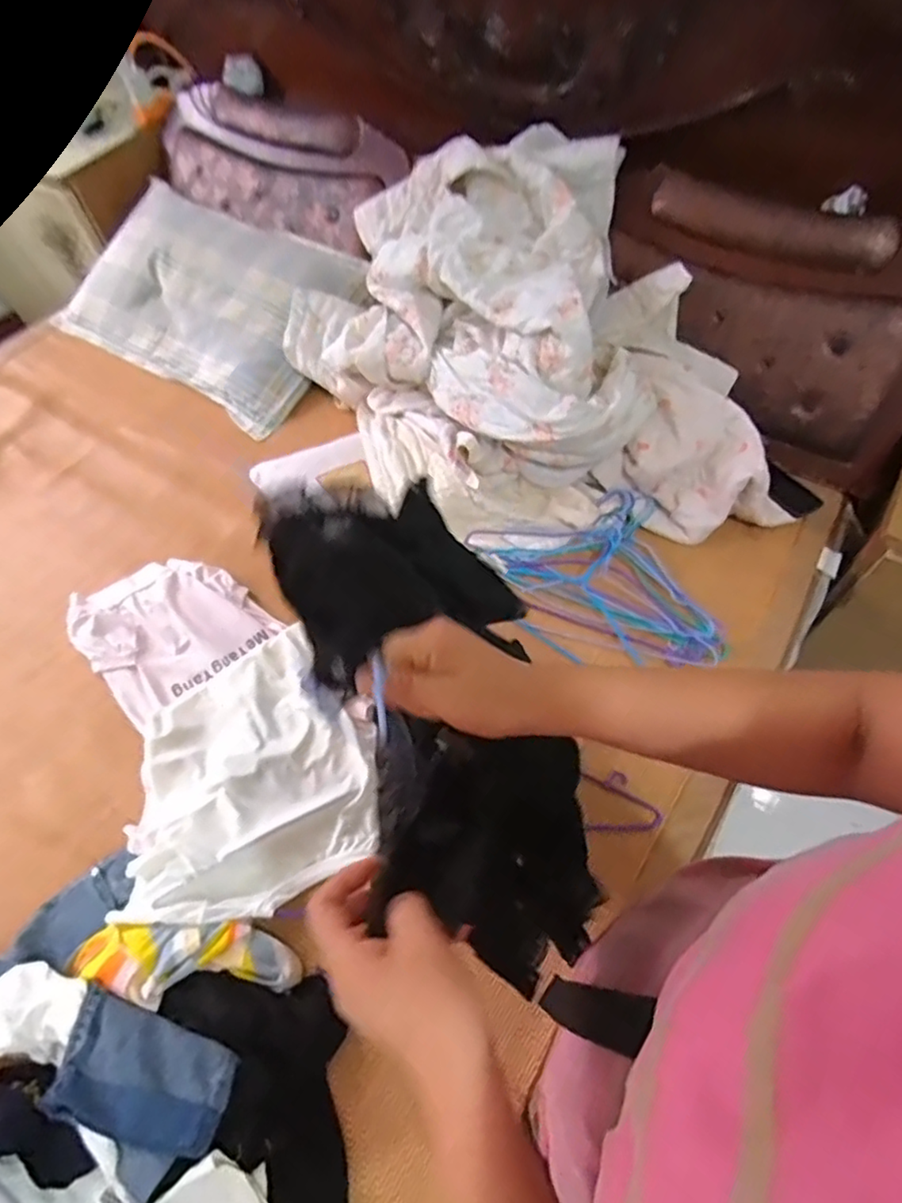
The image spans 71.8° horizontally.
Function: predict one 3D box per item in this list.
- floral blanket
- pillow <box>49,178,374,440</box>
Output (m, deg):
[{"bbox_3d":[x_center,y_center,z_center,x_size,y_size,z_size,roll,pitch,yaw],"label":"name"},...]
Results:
[{"bbox_3d":[0.094,-0.469,1.131,0.613,0.322,0.965,-28,62,-13],"label":"floral blanket"},{"bbox_3d":[-0.536,-0.689,1.401,0.645,0.151,0.421,30,65,19],"label":"pillow"}]

